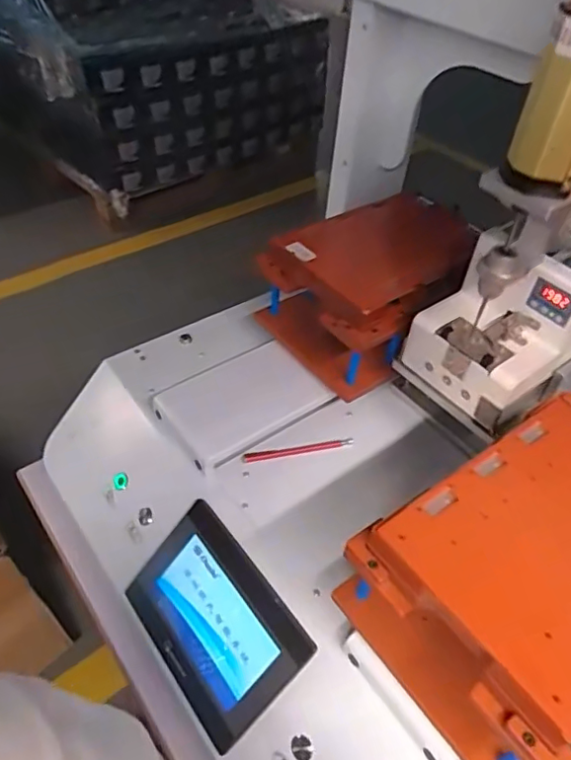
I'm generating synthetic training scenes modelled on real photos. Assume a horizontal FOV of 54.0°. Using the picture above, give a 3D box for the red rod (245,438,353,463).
[{"bbox_3d":[0.016,0.082,0.669,0.132,0.007,0.013,-8,47,-12],"label":"red rod"}]

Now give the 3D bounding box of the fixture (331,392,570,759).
[{"bbox_3d":[0.202,0.158,0.463,0.259,0.135,0.183,-27,54,-27],"label":"fixture"}]

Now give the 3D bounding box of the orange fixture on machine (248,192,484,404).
[{"bbox_3d":[0.109,-0.116,0.719,0.221,0.156,0.203,-25,53,-26],"label":"orange fixture on machine"}]

